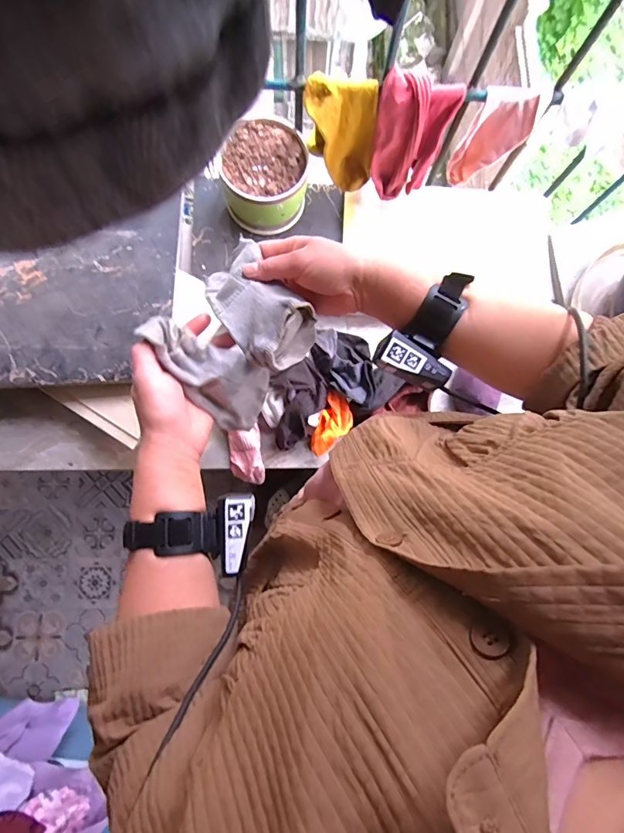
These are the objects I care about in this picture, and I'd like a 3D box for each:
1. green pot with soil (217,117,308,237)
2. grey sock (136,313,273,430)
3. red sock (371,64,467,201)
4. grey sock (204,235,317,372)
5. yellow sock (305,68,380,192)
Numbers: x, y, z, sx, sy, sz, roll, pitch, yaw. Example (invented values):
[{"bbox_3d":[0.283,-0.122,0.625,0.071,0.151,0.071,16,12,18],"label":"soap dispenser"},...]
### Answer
[{"bbox_3d":[-0.067,-0.342,0.646,0.110,0.103,0.122,-5,75,-1],"label":"green pot with soil"},{"bbox_3d":[-0.096,-0.044,0.423,0.142,0.043,0.071,41,75,-32],"label":"grey sock"},{"bbox_3d":[0.138,-0.381,0.596,0.098,0.161,0.030,6,75,2],"label":"red sock"},{"bbox_3d":[-0.057,-0.110,0.429,0.074,0.051,0.141,-37,78,-9],"label":"grey sock"},{"bbox_3d":[0.040,-0.377,0.597,0.091,0.153,0.036,-7,75,-2],"label":"yellow sock"}]

